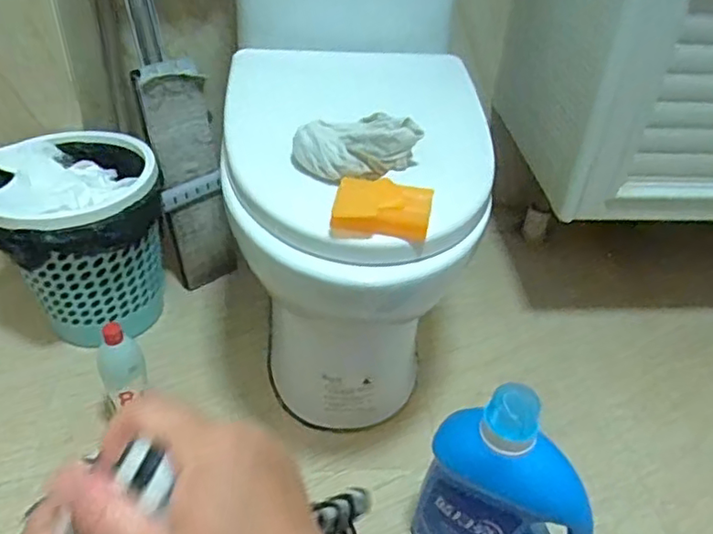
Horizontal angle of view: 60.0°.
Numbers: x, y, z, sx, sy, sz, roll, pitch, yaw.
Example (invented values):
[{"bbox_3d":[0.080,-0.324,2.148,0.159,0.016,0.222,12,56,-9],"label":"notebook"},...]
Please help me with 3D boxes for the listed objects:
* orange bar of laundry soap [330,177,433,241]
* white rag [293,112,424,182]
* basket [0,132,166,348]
[{"bbox_3d":[0.027,-0.061,0.643,0.098,0.033,0.062,8,38,5],"label":"orange bar of laundry soap"},{"bbox_3d":[0.000,-0.135,0.711,0.145,0.048,0.083,4,38,-1],"label":"white rag"},{"bbox_3d":[-0.452,-0.039,1.034,0.259,0.281,0.246,-14,42,-22],"label":"basket"}]

